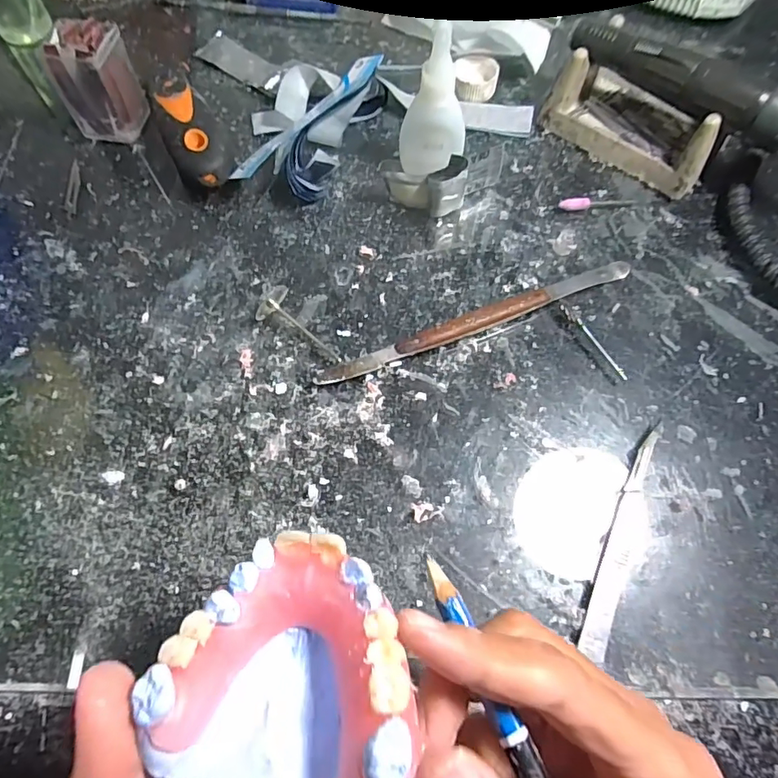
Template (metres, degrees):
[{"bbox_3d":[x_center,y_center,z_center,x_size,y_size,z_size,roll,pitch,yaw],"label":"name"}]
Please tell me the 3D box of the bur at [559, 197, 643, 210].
[{"bbox_3d":[0.123,-0.107,0.287,0.050,0.007,0.007,-8,68,-4],"label":"bur"}]

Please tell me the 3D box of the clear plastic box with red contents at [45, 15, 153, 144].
[{"bbox_3d":[-0.166,-0.176,0.287,0.032,0.053,0.034,9,67,3],"label":"clear plastic box with red contents"}]

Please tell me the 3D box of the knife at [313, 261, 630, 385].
[{"bbox_3d":[0.046,-0.035,0.254,0.172,0.009,0.011,-21,69,-9],"label":"knife"}]

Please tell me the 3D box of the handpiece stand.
[{"bbox_3d":[0.151,-0.167,0.294,0.095,0.042,0.061,37,71,14],"label":"handpiece stand"}]

